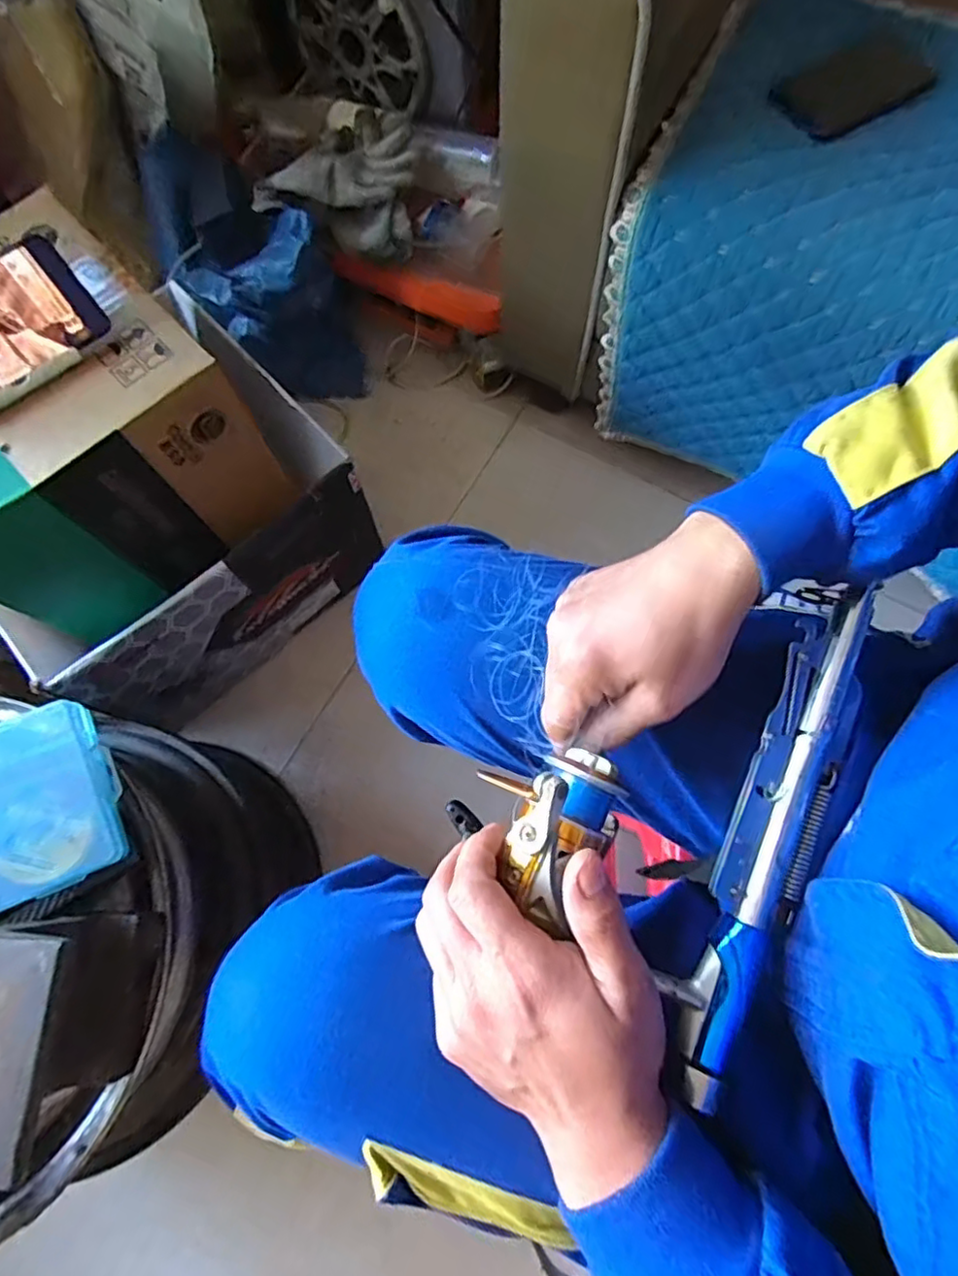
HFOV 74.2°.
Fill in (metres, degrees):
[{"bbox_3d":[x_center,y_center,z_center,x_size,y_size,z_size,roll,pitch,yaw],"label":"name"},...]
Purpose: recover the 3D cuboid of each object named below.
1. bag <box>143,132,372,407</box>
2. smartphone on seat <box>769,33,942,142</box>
[{"bbox_3d":[-0.312,-0.509,0.924,0.238,0.285,0.196,-4,73,0],"label":"bag"},{"bbox_3d":[0.368,-0.540,0.617,0.161,0.009,0.089,-32,75,-8],"label":"smartphone on seat"}]

